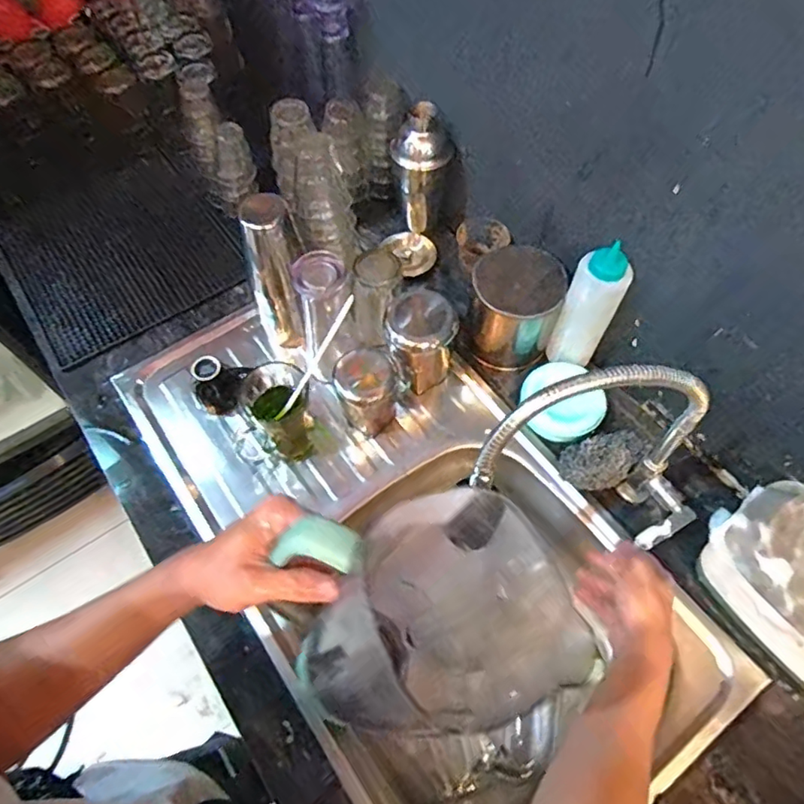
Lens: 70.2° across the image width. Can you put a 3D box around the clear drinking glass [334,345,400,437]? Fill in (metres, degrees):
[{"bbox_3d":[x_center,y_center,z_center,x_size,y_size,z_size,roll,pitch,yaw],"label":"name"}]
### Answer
[{"bbox_3d":[-0.042,-0.011,0.700,0.075,0.100,0.071,-3,61,-1],"label":"clear drinking glass"}]

